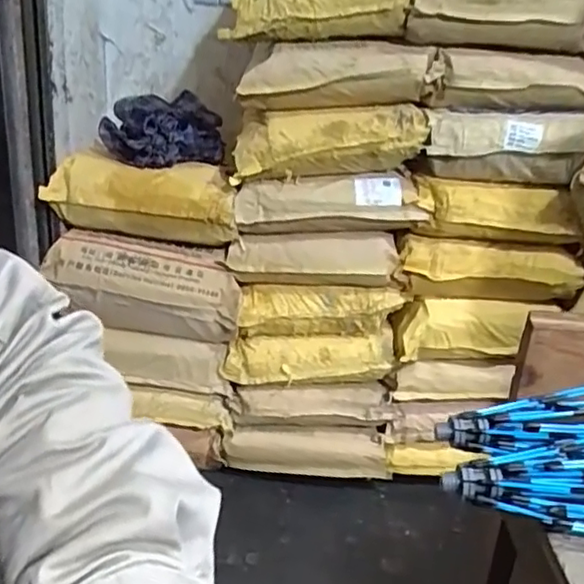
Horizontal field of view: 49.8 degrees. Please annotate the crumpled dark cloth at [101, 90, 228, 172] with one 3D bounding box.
[{"bbox_3d":[-0.306,-0.390,1.517,0.274,0.143,0.186,3,21,-4],"label":"crumpled dark cloth"}]

